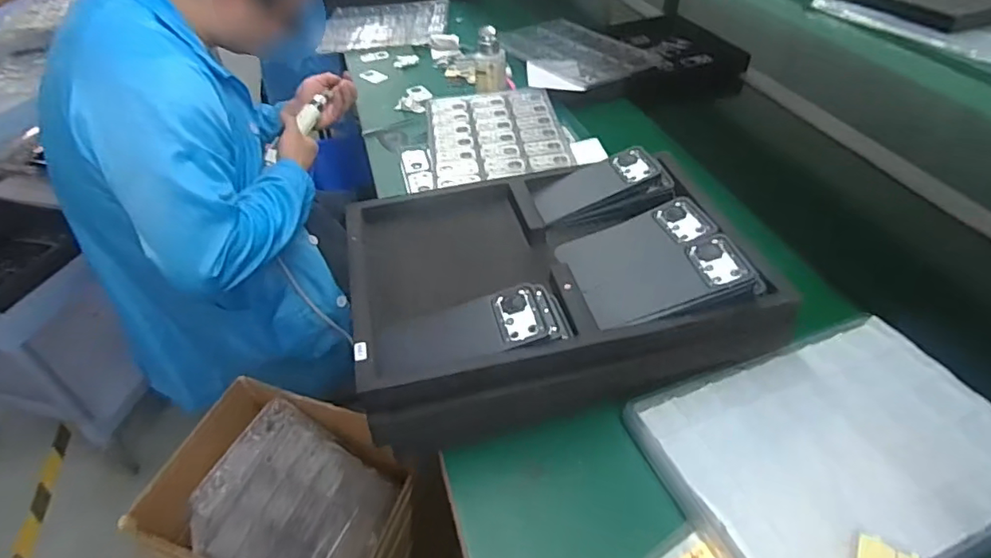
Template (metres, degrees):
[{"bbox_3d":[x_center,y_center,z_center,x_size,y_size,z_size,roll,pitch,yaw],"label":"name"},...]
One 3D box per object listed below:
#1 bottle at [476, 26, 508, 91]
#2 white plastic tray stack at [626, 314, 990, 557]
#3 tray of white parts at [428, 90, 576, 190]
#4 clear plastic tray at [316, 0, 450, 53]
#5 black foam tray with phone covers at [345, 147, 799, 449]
[{"bbox_3d":[-0.011,-0.425,1.075,0.061,0.108,0.063,3,43,6],"label":"bottle"},{"bbox_3d":[0.314,0.151,0.498,0.317,0.030,0.221,-15,45,-14],"label":"white plastic tray stack"},{"bbox_3d":[0.000,-0.253,0.956,0.225,0.028,0.301,-6,43,-4],"label":"tray of white parts"},{"bbox_3d":[-0.283,-0.672,1.436,0.311,0.024,0.311,-4,43,-1],"label":"clear plastic tray"},{"bbox_3d":[0.057,-0.013,0.617,0.420,0.108,0.307,-10,44,-8],"label":"black foam tray with phone covers"}]

